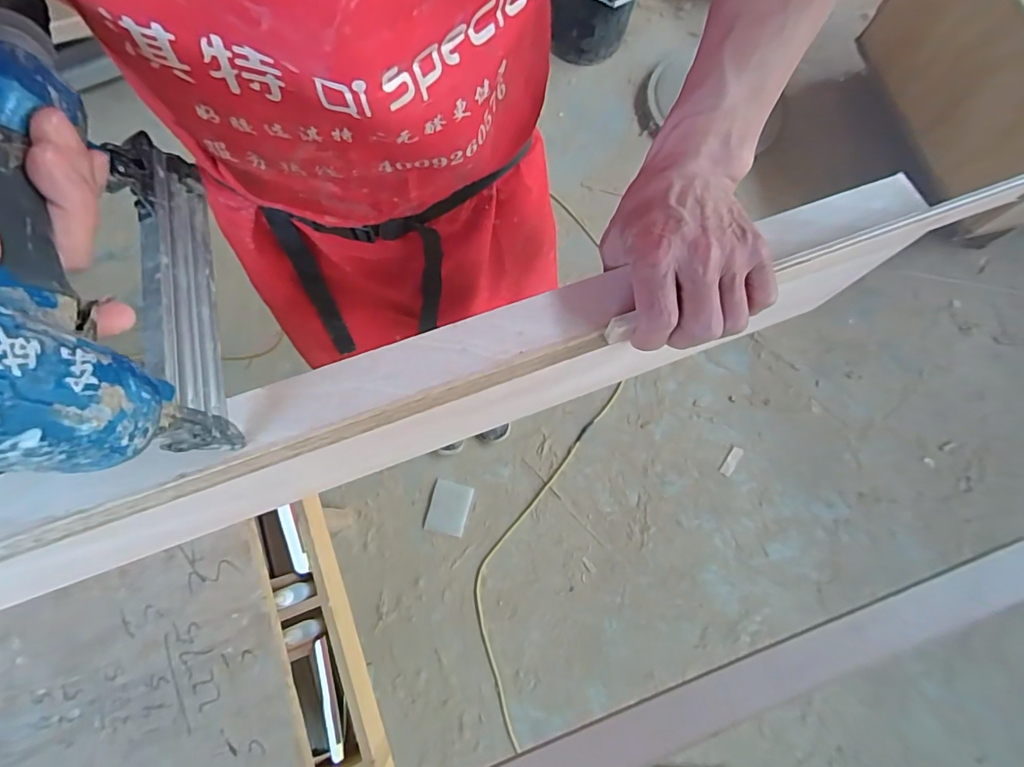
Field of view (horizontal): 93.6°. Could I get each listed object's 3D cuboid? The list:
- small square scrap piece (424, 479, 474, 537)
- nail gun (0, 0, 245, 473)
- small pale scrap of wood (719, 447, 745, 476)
[{"bbox_3d":[-0.153,0.301,1.164,0.094,0.005,0.120,13,75,4],"label":"small square scrap piece"},{"bbox_3d":[-0.211,-0.077,0.226,0.052,0.160,0.236,-15,75,-3],"label":"nail gun"},{"bbox_3d":[0.524,0.185,1.147,0.026,0.010,0.074,34,78,10],"label":"small pale scrap of wood"}]

